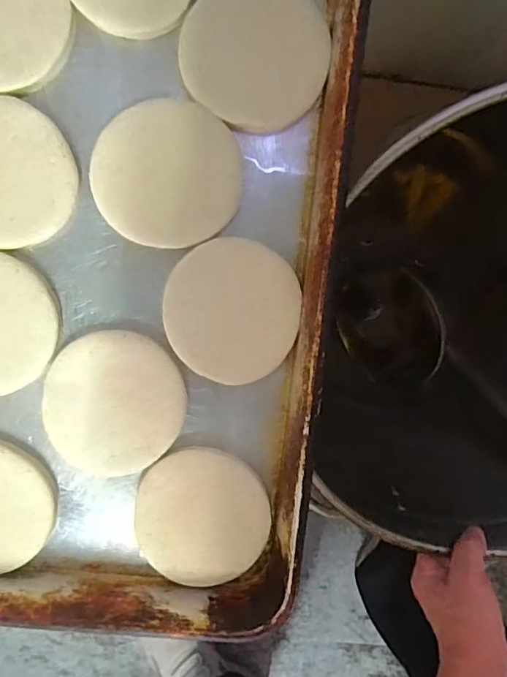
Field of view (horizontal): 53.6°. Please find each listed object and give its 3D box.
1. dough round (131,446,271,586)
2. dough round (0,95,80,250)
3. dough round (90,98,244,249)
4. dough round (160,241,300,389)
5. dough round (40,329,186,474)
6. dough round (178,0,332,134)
[{"bbox_3d":[-0.036,0.130,0.367,0.092,0.018,0.098,0,95,-4],"label":"dough round"},{"bbox_3d":[-0.173,-0.113,0.341,0.104,0.014,0.094,32,92,-6],"label":"dough round"},{"bbox_3d":[-0.058,-0.113,0.343,0.097,0.013,0.095,5,95,-4],"label":"dough round"},{"bbox_3d":[-0.014,-0.019,0.355,0.092,0.014,0.098,0,95,-4],"label":"dough round"},{"bbox_3d":[-0.098,0.046,0.351,0.093,0.008,0.098,0,95,-4],"label":"dough round"},{"bbox_3d":[0.002,-0.196,0.345,0.097,0.010,0.095,0,95,-4],"label":"dough round"}]

